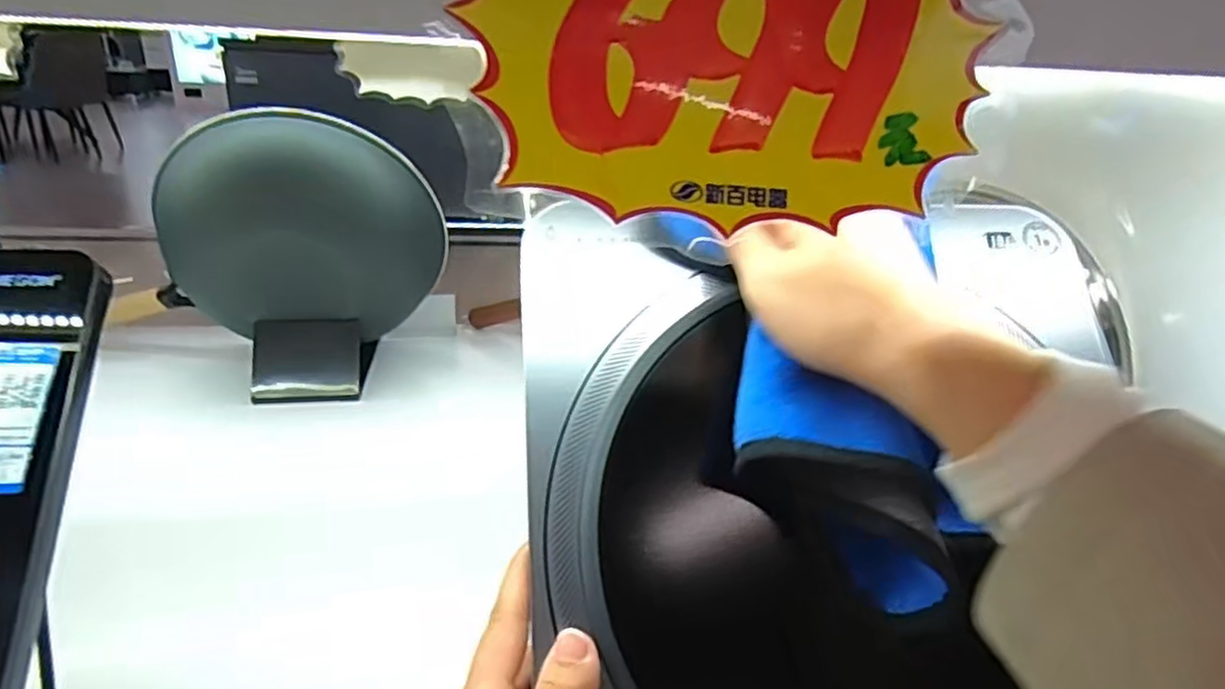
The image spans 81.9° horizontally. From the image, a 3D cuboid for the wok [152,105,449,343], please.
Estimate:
[{"bbox_3d":[-0.349,-0.133,0.821,0.300,0.242,0.058,-6,24,-20],"label":"wok"}]

